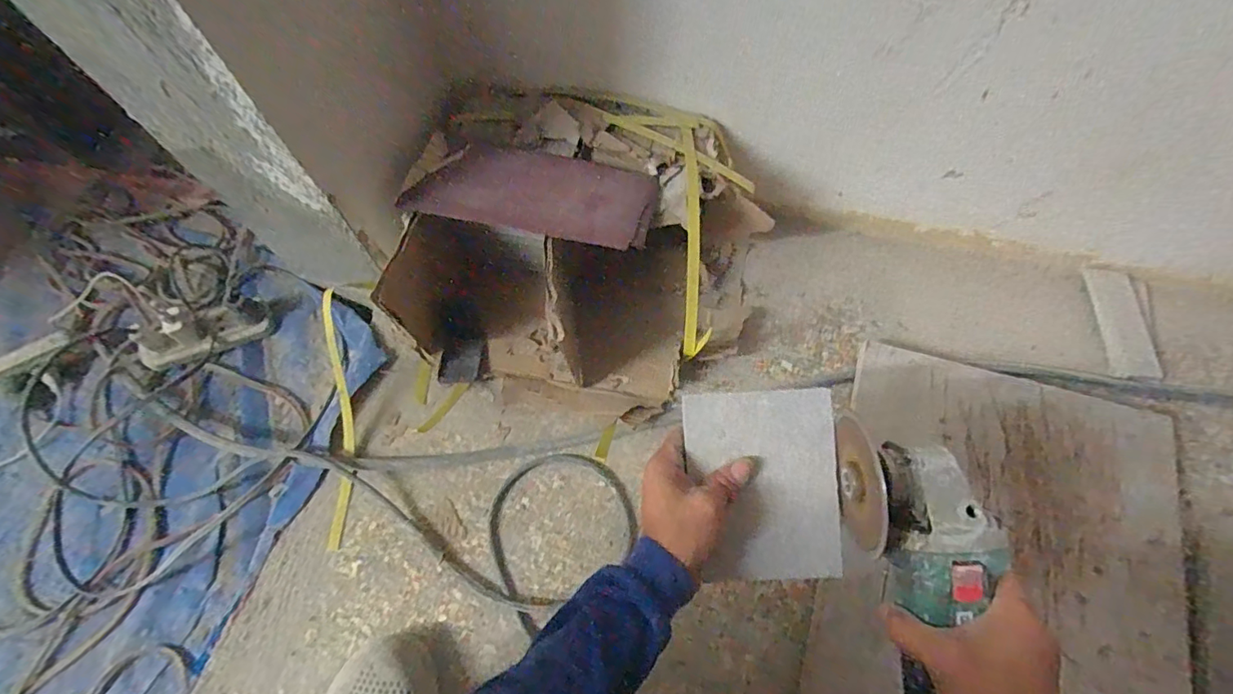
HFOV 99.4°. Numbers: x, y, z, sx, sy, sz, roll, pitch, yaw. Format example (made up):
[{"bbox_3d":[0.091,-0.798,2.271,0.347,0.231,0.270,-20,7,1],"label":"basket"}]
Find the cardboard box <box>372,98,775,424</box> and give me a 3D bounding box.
[{"bbox_3d":[-0.035,-0.116,0.620,0.372,0.180,0.325,15,65,8],"label":"cardboard box"}]

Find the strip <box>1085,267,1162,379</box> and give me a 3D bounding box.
[{"bbox_3d":[0.628,-0.030,0.649,0.056,0.015,0.152,10,64,5],"label":"strip"}]

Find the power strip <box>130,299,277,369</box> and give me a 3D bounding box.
[{"bbox_3d":[-0.558,-0.024,0.709,0.156,0.036,0.062,-21,85,-22],"label":"power strip"}]

